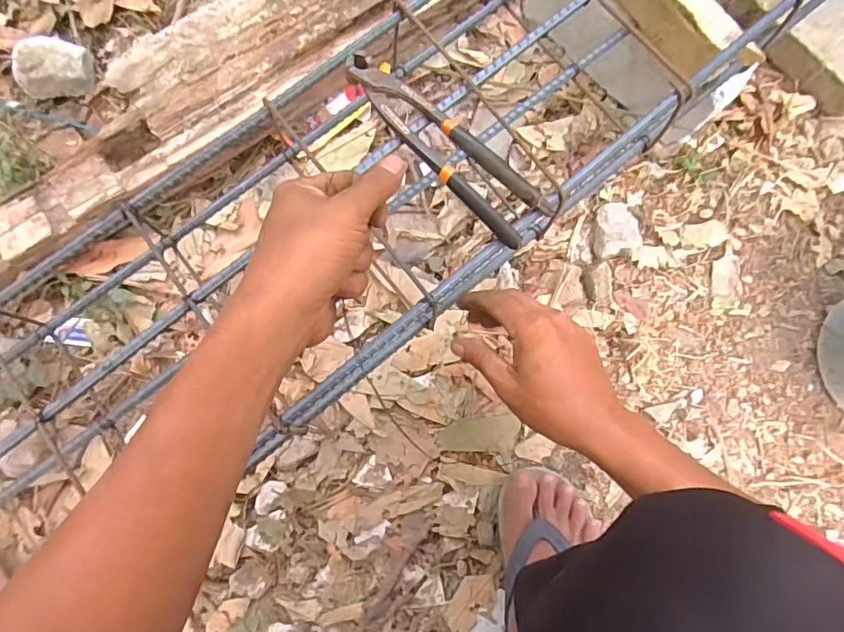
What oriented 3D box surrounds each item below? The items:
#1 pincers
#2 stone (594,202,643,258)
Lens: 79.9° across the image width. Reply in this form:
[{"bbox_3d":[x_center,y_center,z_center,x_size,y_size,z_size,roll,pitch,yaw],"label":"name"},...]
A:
[{"bbox_3d":[0.018,-0.146,0.421,0.050,0.015,0.209,-42,82,-8],"label":"pincers"},{"bbox_3d":[0.232,-0.103,0.600,0.050,0.026,0.066,0,79,-1],"label":"stone"}]

